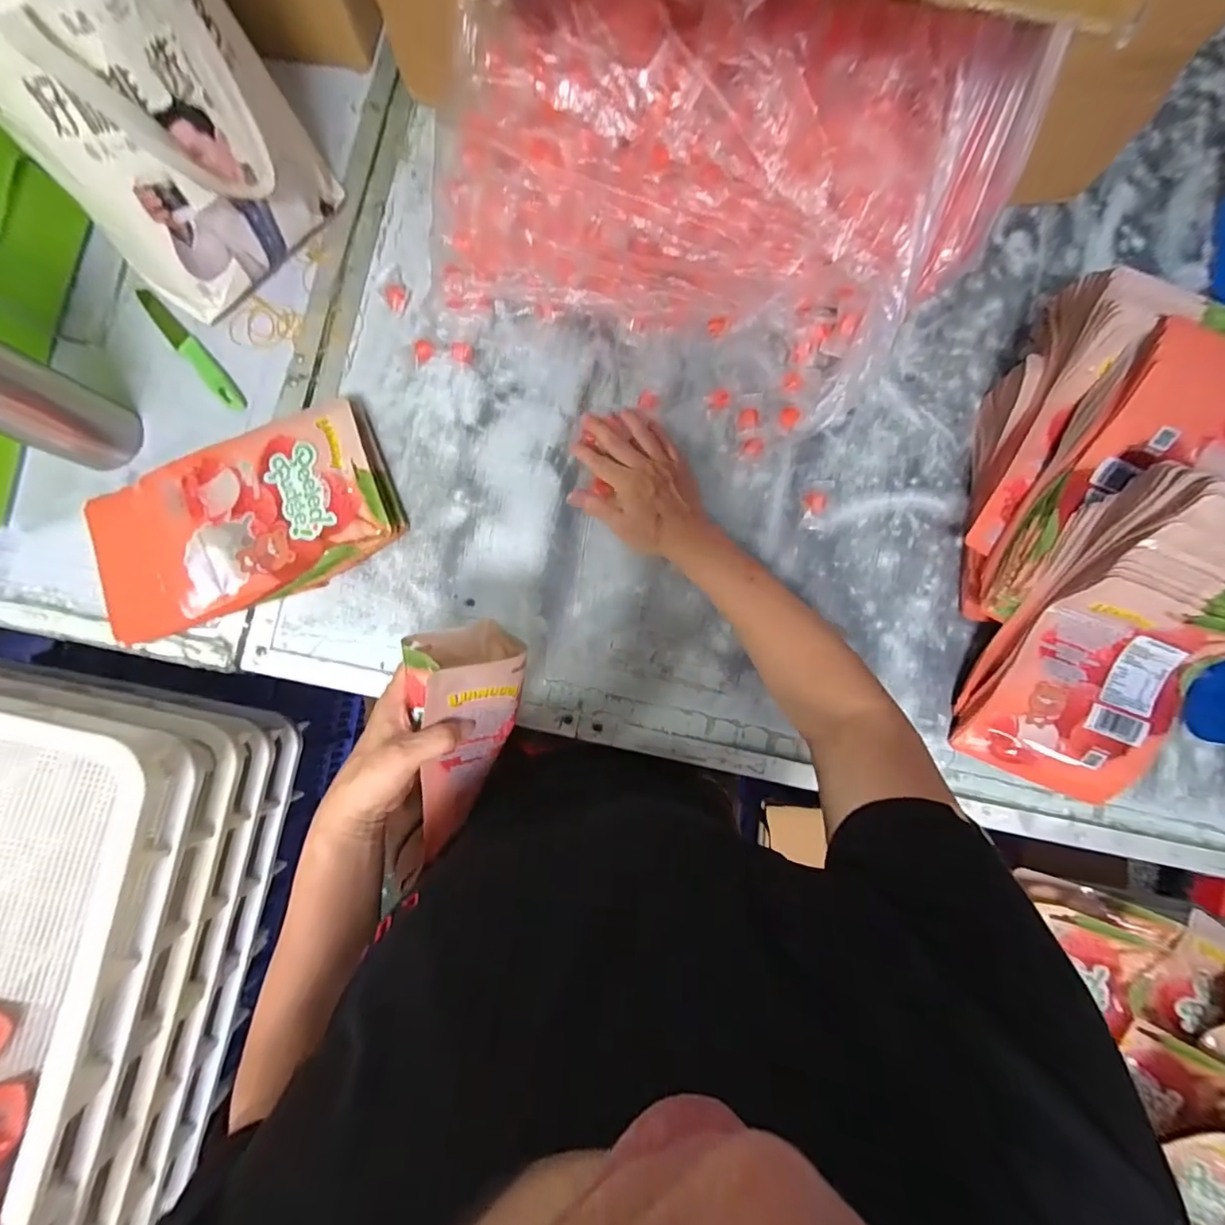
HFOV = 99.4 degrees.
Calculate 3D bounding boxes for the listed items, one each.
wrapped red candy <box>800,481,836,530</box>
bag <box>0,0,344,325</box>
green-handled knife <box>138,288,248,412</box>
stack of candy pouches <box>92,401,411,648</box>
[{"bbox_3d":[0.216,-0.115,0.551,0.027,0.014,0.054,14,85,2],"label":"wrapped red candy"},{"bbox_3d":[-0.430,-0.464,0.454,0.225,0.287,0.215,-29,85,-2],"label":"bag"},{"bbox_3d":[-0.468,-0.293,0.573,0.025,0.007,0.182,-41,86,-3],"label":"green-handled knife"},{"bbox_3d":[-0.385,-0.094,0.539,0.314,0.044,0.167,-21,85,-1],"label":"stack of candy pouches"}]

